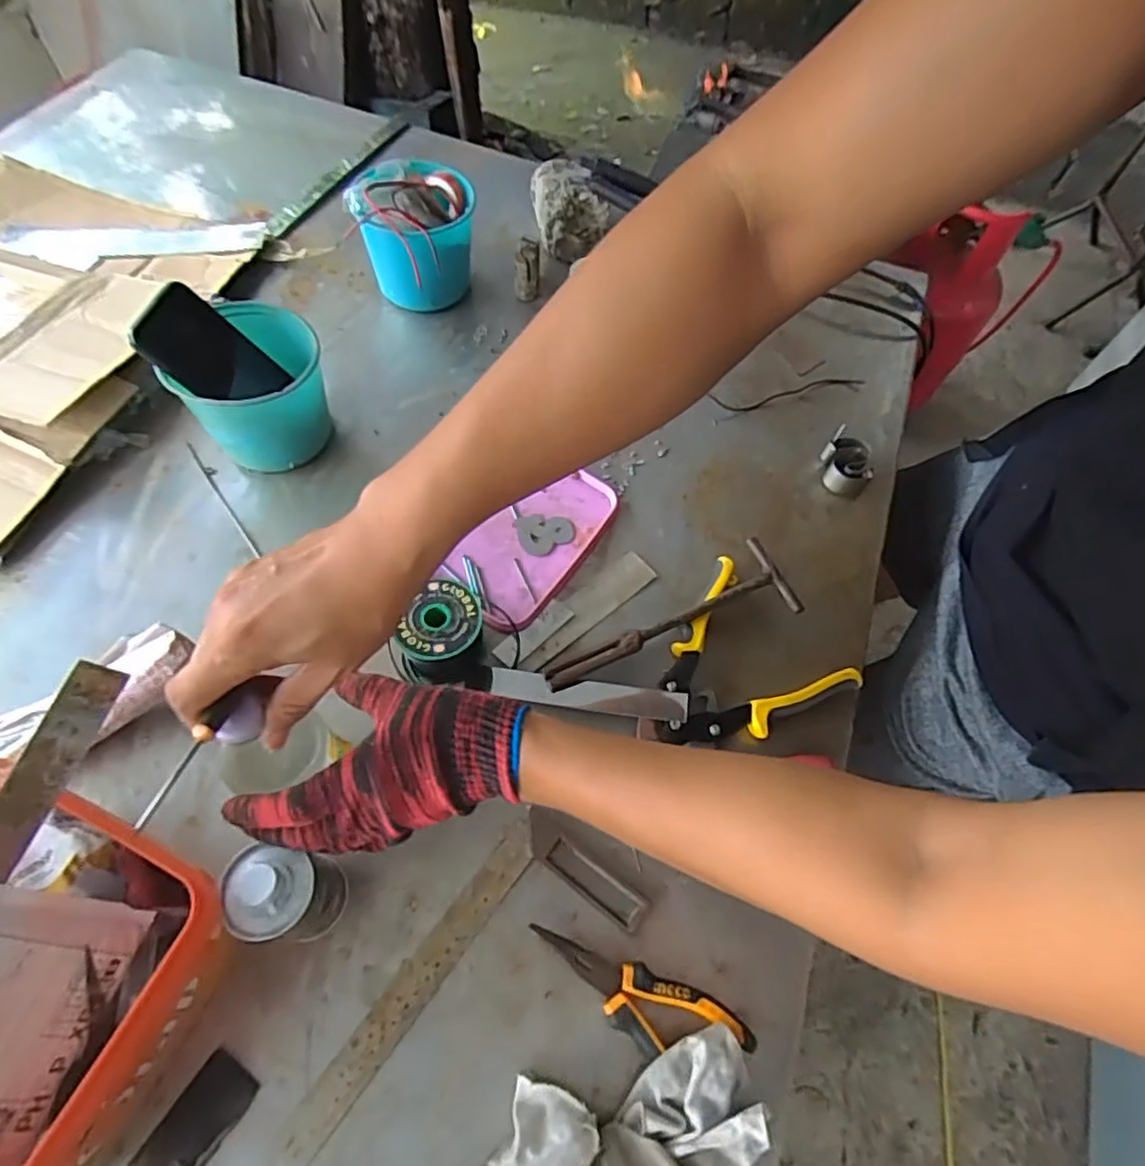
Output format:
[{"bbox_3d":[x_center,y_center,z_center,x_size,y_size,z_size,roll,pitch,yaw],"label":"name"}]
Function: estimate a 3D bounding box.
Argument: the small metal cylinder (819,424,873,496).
[{"bbox_3d":[0.281,-0.123,0.674,0.055,0.036,0.057,33,64,14],"label":"small metal cylinder"}]

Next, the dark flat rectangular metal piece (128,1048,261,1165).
[{"bbox_3d":[-0.241,0.346,0.387,0.038,0.010,0.112,30,63,12],"label":"dark flat rectangular metal piece"}]

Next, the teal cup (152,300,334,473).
[{"bbox_3d":[-0.285,-0.172,0.614,0.107,0.108,0.124,16,61,5],"label":"teal cup"}]

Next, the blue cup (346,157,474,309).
[{"bbox_3d":[-0.170,-0.374,0.729,0.121,0.122,0.113,2,61,-3],"label":"blue cup"}]

